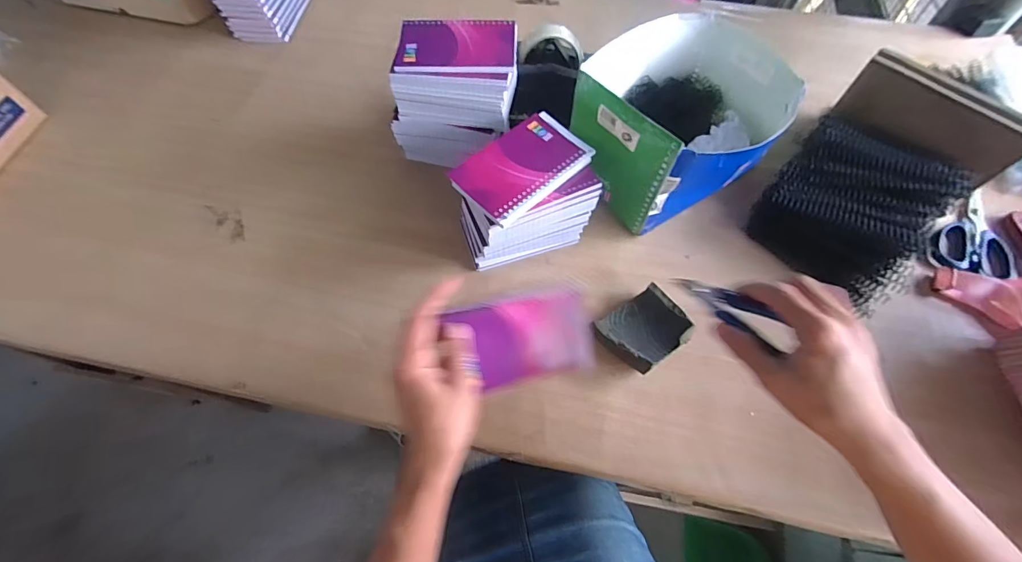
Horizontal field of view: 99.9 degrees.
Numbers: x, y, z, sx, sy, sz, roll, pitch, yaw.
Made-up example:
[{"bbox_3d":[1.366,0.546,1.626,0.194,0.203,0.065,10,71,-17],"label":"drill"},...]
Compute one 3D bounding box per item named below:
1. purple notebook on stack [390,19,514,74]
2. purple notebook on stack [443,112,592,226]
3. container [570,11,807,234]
[{"bbox_3d":[-0.060,-0.264,0.482,0.131,0.012,0.080,0,62,1],"label":"purple notebook on stack"},{"bbox_3d":[0.013,-0.122,0.450,0.139,0.014,0.084,-40,69,-18],"label":"purple notebook on stack"},{"bbox_3d":[0.209,-0.199,0.539,0.233,0.141,0.199,-33,67,-15],"label":"container"}]

